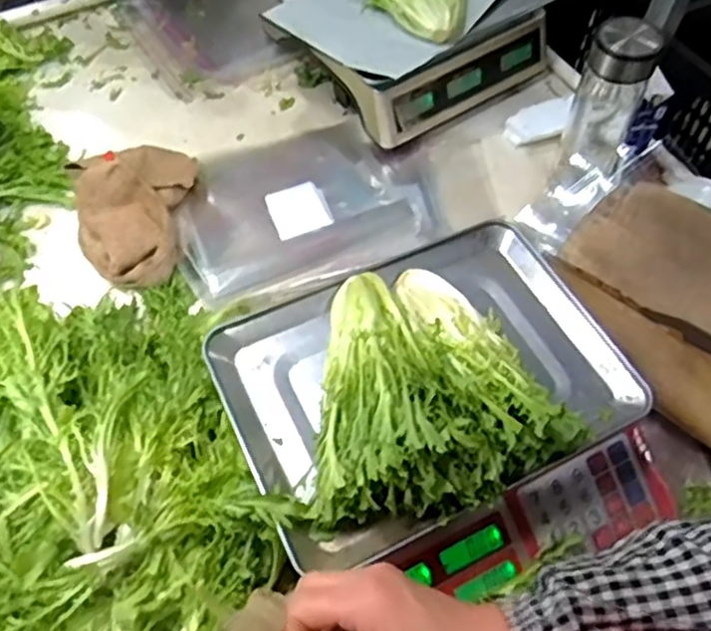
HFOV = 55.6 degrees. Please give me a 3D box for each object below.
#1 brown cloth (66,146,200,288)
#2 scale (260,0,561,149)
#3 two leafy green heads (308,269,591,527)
[{"bbox_3d":[-0.252,-0.116,0.776,0.139,0.059,0.176,-9,57,-6],"label":"brown cloth"},{"bbox_3d":[0.070,-0.376,0.902,0.352,0.142,0.246,-31,62,-19],"label":"scale"},{"bbox_3d":[0.074,0.053,0.534,0.193,0.065,0.210,4,57,2],"label":"two leafy green heads"}]

